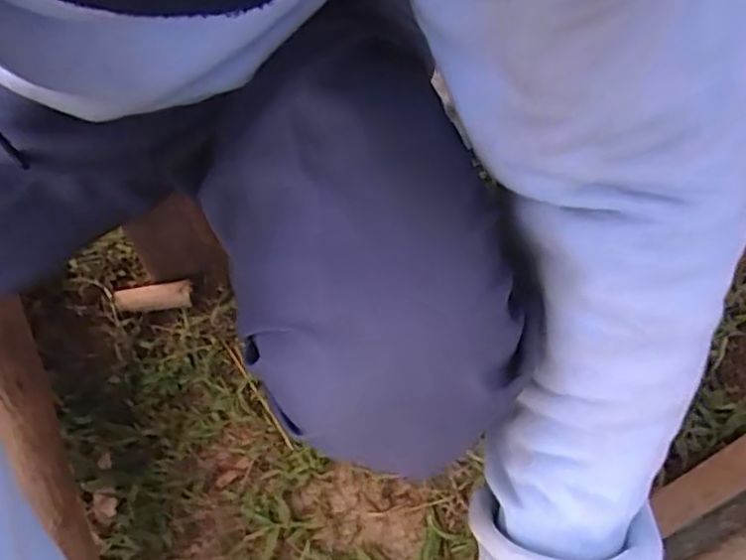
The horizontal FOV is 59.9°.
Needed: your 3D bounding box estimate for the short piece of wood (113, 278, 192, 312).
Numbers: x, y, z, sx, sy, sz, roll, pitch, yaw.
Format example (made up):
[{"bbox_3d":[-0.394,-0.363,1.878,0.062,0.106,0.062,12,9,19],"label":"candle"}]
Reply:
[{"bbox_3d":[-0.240,0.019,0.708,0.081,0.022,0.026,-8,63,-5],"label":"short piece of wood"}]

